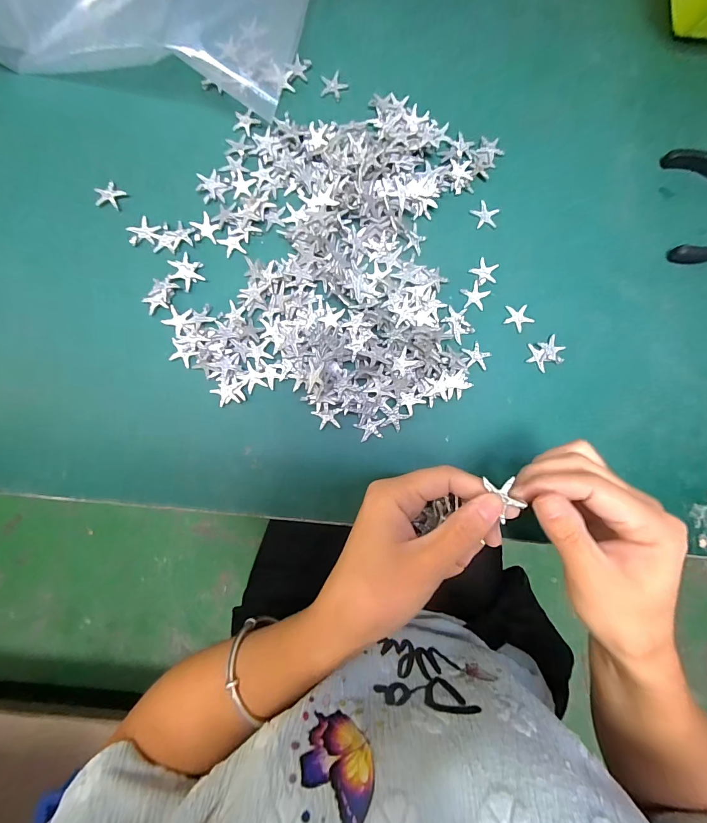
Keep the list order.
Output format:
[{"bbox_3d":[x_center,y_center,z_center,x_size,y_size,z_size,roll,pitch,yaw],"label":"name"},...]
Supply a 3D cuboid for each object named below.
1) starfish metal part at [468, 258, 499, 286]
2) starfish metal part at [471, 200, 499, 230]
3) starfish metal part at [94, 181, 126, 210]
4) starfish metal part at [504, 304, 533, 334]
[{"bbox_3d":[0.109,-0.115,0.296,0.023,0.004,0.021,0,85,-5],"label":"starfish metal part"},{"bbox_3d":[0.111,-0.164,0.301,0.024,0.004,0.023,0,85,-5],"label":"starfish metal part"},{"bbox_3d":[-0.191,-0.170,0.281,0.020,0.004,0.022,0,85,-5],"label":"starfish metal part"},{"bbox_3d":[0.135,-0.077,0.294,0.023,0.004,0.021,0,85,-5],"label":"starfish metal part"}]

